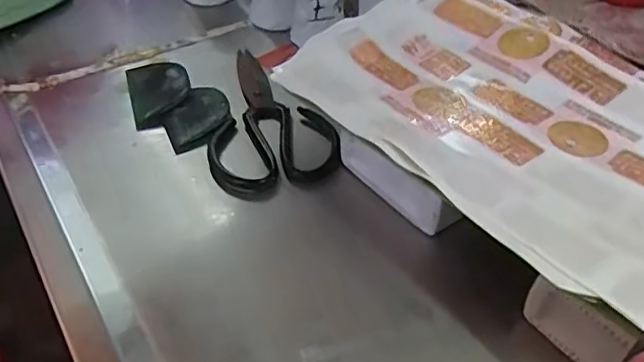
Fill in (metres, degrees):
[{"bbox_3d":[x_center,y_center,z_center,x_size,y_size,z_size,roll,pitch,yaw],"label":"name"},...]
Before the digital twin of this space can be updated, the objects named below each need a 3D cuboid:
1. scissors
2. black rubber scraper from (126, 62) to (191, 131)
[{"bbox_3d":[-0.054,-0.057,0.525,0.102,0.014,0.173,-15,47,-12],"label":"scissors"},{"bbox_3d":[-0.150,-0.085,0.559,0.054,0.016,0.093,-14,47,-12],"label":"black rubber scraper"}]

